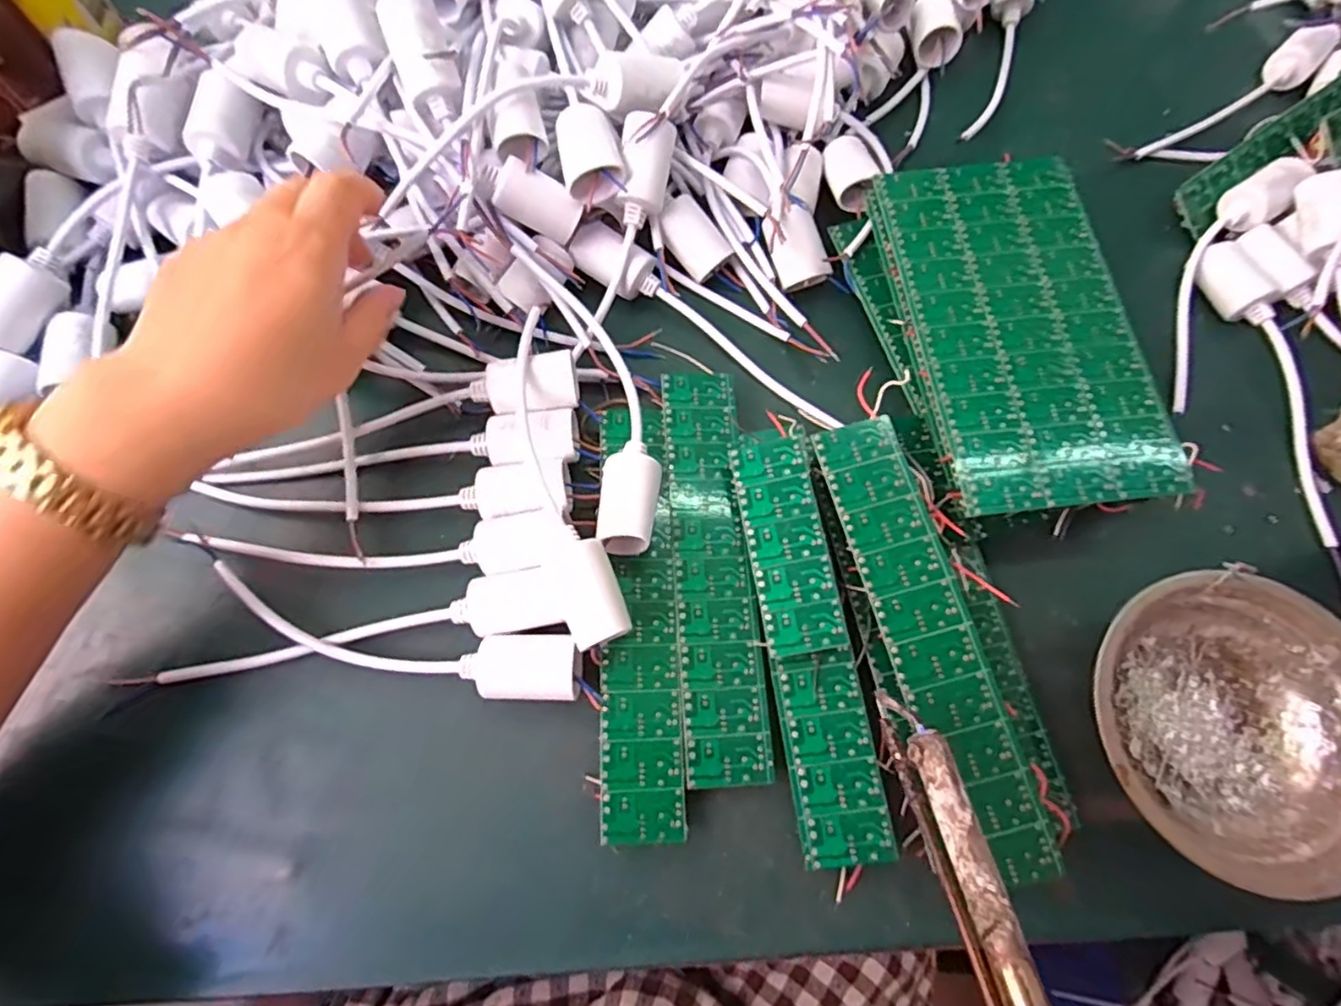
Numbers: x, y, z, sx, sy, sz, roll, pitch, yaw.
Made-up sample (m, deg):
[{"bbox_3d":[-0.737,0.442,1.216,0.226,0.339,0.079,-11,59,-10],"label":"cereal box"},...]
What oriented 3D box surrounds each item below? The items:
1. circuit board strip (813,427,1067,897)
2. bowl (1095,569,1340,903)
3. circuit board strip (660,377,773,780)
[{"bbox_3d":[0.111,0.057,0.288,0.043,0.004,0.198,-15,75,-1],"label":"circuit board strip"},{"bbox_3d":[0.247,0.099,0.299,0.123,0.051,0.120,1,69,-2],"label":"bowl"},{"bbox_3d":[0.020,0.028,0.320,0.039,0.005,0.199,-3,69,-3],"label":"circuit board strip"}]

